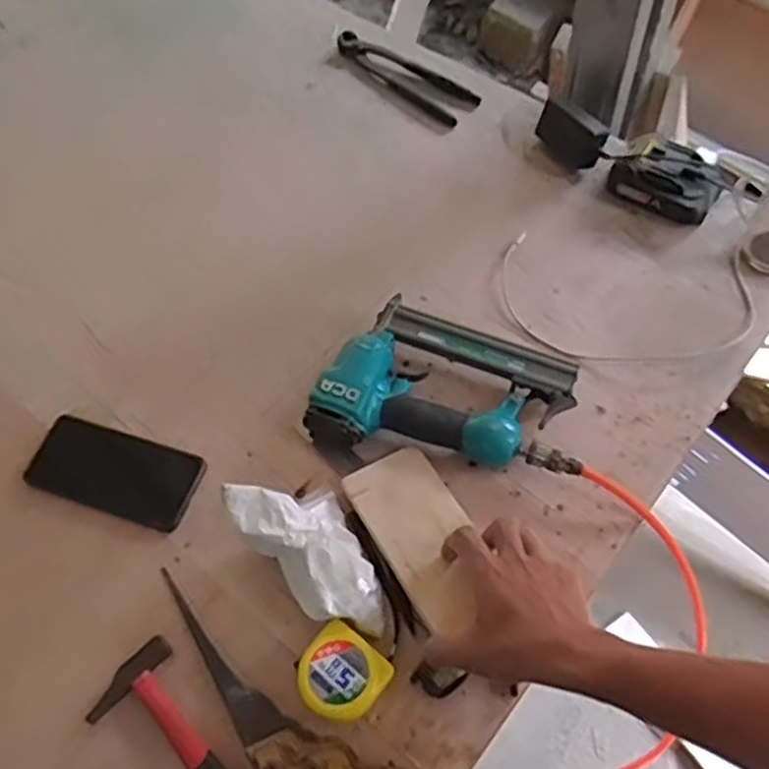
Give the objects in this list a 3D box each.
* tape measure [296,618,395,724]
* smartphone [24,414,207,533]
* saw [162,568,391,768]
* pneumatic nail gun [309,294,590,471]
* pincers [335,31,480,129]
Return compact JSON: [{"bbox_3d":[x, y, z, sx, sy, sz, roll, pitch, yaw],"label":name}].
[{"bbox_3d":[-0.036,0.235,0.593,0.066,0.039,0.067,37,68,23],"label":"tape measure"},{"bbox_3d":[-0.262,0.084,0.716,0.167,0.004,0.079,16,61,13],"label":"smartphone"},{"bbox_3d":[-0.087,0.268,0.585,0.300,0.020,0.077,36,68,23],"label":"saw"},{"bbox_3d":[0.061,0.000,0.716,0.251,0.058,0.178,8,60,9],"label":"pneumatic nail gun"},{"bbox_3d":[0.026,-0.422,0.999,0.070,0.016,0.231,-41,64,-19],"label":"pincers"}]

